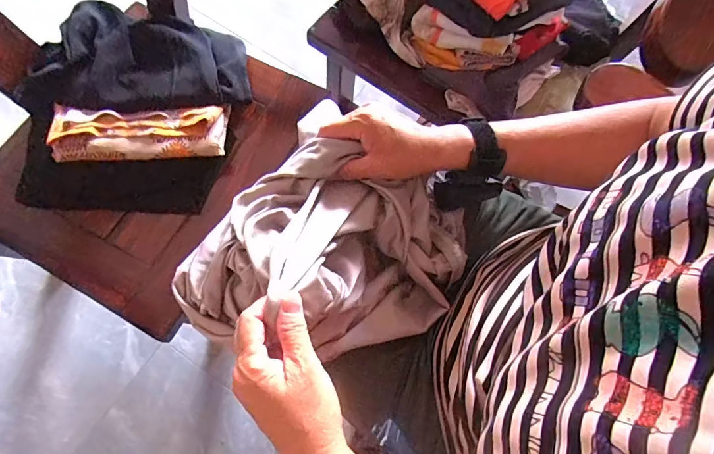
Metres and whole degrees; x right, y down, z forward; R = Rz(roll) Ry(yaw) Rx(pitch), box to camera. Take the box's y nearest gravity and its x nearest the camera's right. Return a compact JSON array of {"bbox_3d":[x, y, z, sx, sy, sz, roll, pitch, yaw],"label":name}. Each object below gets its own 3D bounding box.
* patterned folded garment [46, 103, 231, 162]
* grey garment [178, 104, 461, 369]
[{"bbox_3d":[-0.330,-0.148,0.623,0.251,0.035,0.094,-4,74,-5],"label":"patterned folded garment"},{"bbox_3d":[-0.025,0.024,0.393,0.249,0.133,0.204,23,77,4],"label":"grey garment"}]

